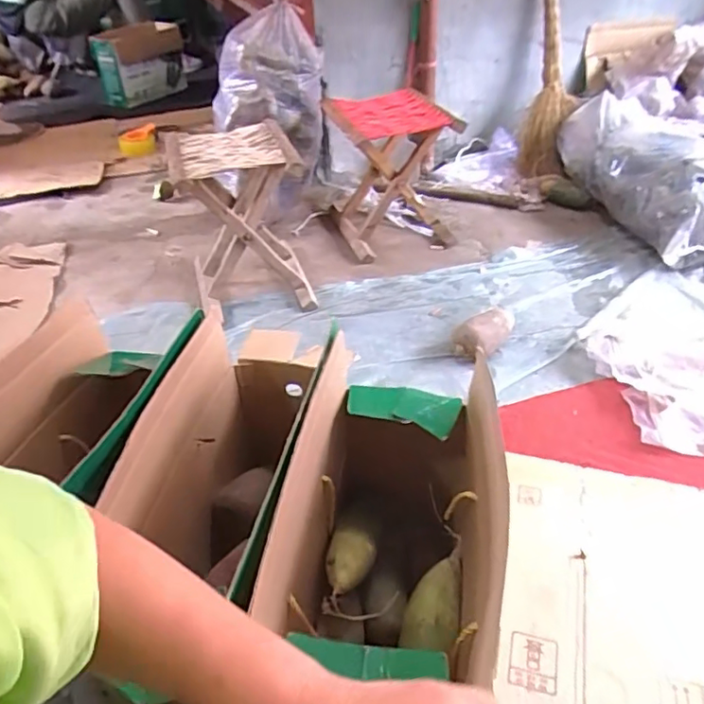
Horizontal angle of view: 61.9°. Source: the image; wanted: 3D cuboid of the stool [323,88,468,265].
[{"bbox_3d":[0.090,-0.479,1.506,0.267,0.307,0.347,-10,39,-10],"label":"stool"}]

